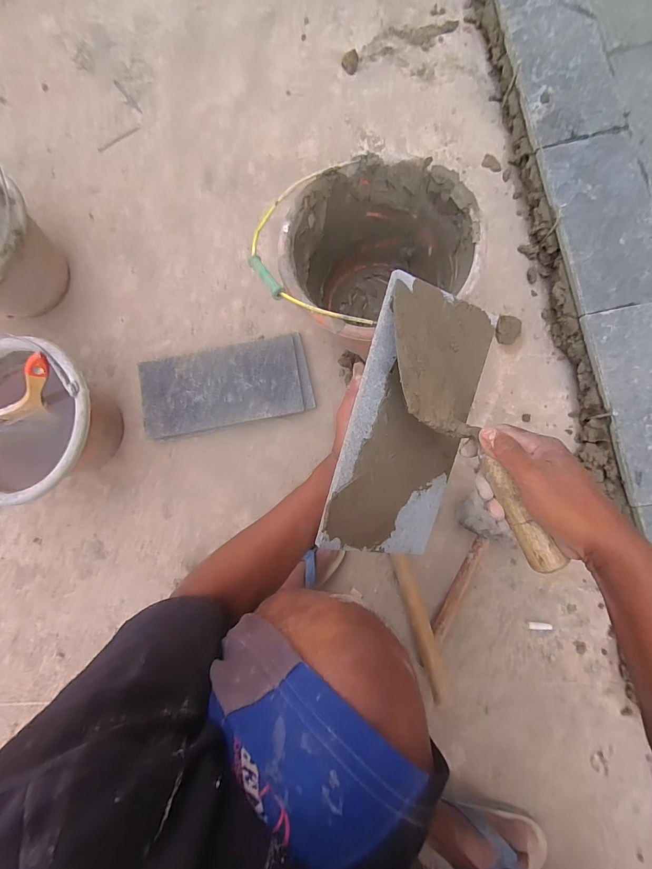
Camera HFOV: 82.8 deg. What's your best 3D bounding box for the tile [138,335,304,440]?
[{"bbox_3d":[-0.199,-0.089,0.690,0.298,0.008,0.144,-10,84,4],"label":"tile"}]

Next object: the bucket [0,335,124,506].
[{"bbox_3d":[-0.474,-0.013,0.639,0.225,0.171,0.242,-1,83,6],"label":"bucket"}]

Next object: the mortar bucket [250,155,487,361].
[{"bbox_3d":[0.056,-0.246,0.596,0.303,0.217,0.262,-19,83,-4],"label":"mortar bucket"}]

